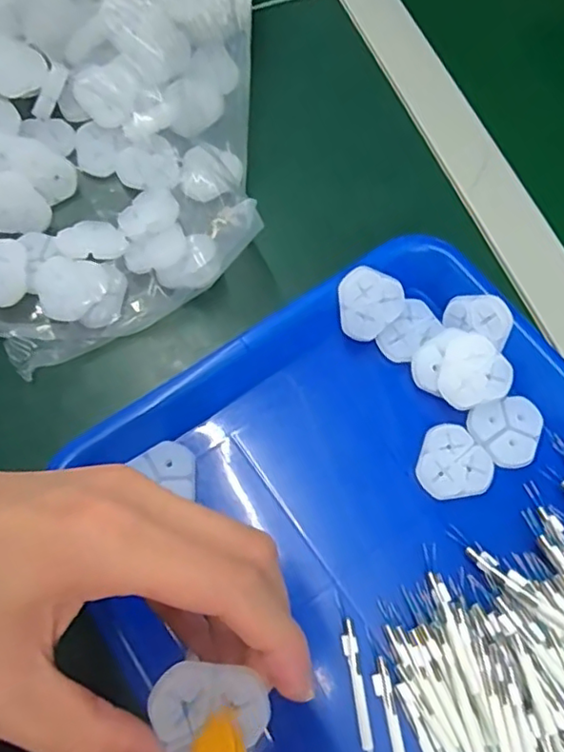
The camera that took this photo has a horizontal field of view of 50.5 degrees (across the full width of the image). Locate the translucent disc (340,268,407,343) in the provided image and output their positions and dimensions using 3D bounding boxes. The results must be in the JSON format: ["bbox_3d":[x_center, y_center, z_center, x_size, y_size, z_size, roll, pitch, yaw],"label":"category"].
[{"bbox_3d":[0.045,-0.035,0.307,0.034,0.004,0.035,-5,109,-15],"label":"translucent disc"}]

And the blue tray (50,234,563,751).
[{"bbox_3d":[0.080,0.109,0.263,0.239,0.036,0.330,-32,73,-13],"label":"blue tray"}]

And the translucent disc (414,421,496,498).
[{"bbox_3d":[0.084,0.045,0.295,0.035,0.008,0.036,1,69,-1],"label":"translucent disc"}]

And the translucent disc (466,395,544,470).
[{"bbox_3d":[0.114,0.029,0.300,0.036,0.008,0.033,1,69,-1],"label":"translucent disc"}]

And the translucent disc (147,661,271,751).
[{"bbox_3d":[-0.023,0.105,0.189,0.035,0.006,0.030,-19,71,-9],"label":"translucent disc"}]

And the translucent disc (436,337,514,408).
[{"bbox_3d":[0.095,-0.003,0.298,0.035,0.004,0.033,-17,90,6],"label":"translucent disc"}]

